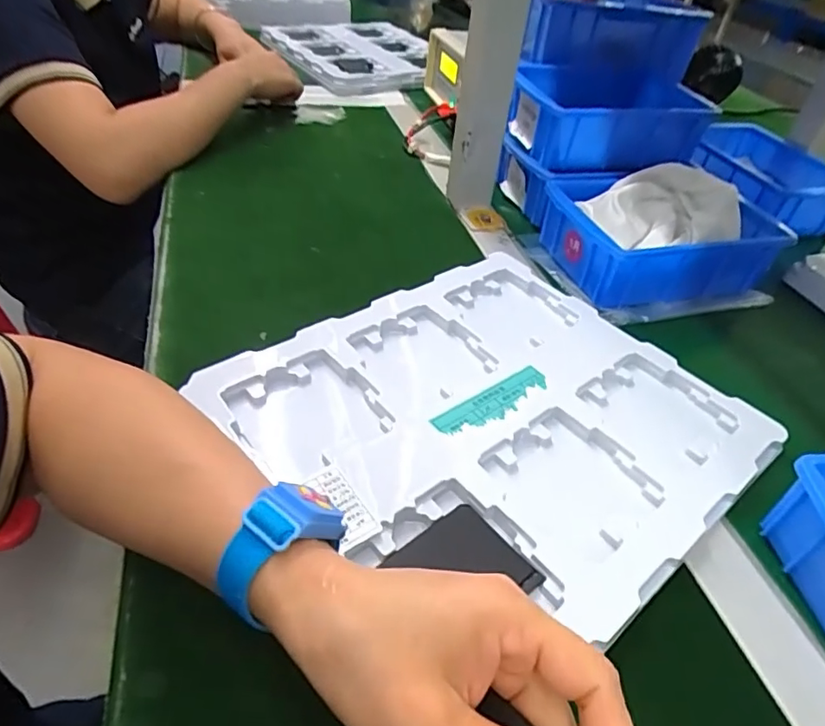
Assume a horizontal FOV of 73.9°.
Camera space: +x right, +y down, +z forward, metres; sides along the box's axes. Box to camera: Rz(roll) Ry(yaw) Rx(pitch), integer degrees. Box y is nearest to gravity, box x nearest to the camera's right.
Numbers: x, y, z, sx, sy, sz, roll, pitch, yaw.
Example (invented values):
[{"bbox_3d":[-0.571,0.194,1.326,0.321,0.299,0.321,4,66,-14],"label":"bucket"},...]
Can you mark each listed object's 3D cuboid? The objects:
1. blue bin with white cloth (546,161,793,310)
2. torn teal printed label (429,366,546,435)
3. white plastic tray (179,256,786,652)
[{"bbox_3d":[0.240,-0.129,0.528,0.196,0.072,0.134,-6,44,-14],"label":"blue bin with white cloth"},{"bbox_3d":[0.057,0.028,0.379,0.097,0.007,0.024,-26,51,-31],"label":"torn teal printed label"},{"bbox_3d":[0.058,0.032,0.378,0.291,0.031,0.274,-29,53,-33],"label":"white plastic tray"}]

